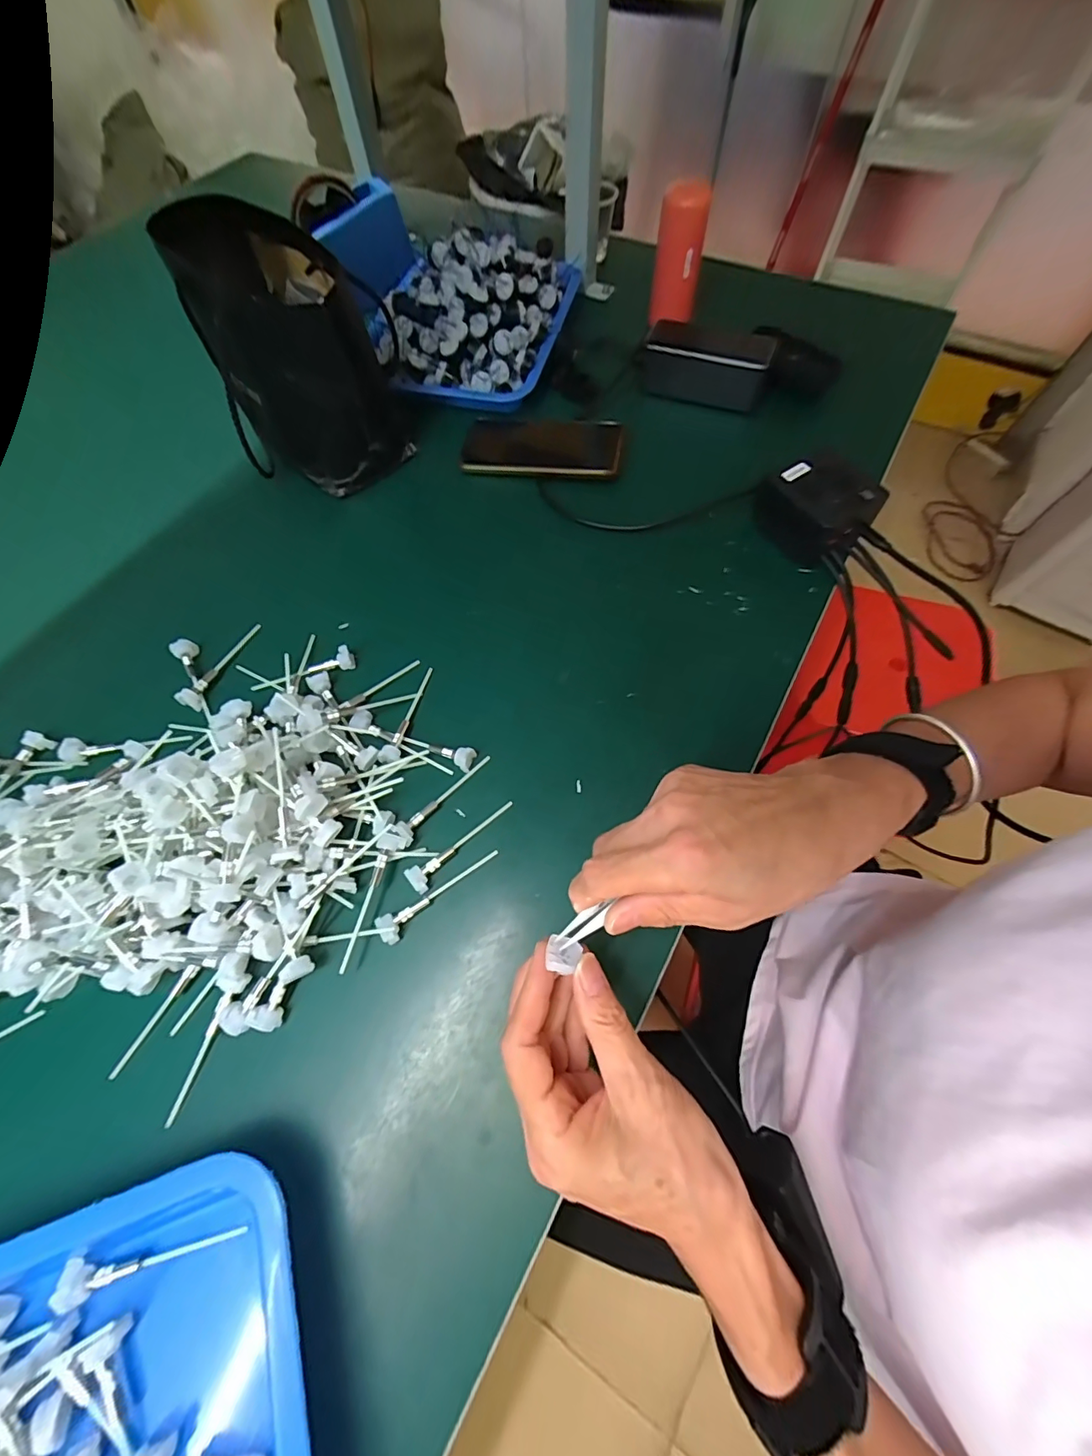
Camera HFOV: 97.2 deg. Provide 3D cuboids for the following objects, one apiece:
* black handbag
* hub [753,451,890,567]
[{"bbox_3d":[-0.239,-0.330,0.444,0.194,0.159,0.135,38,71,17],"label":"black handbag"},{"bbox_3d":[0.237,-0.192,0.425,0.080,0.054,0.079,-31,68,-13],"label":"hub"}]

